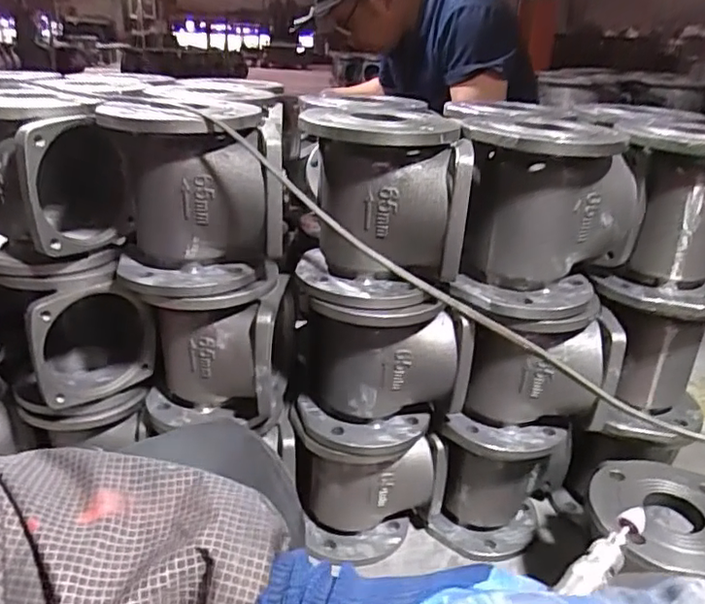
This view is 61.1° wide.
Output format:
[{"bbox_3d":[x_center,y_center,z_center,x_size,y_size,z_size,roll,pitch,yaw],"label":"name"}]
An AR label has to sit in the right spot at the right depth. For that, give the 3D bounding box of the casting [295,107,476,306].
[{"bbox_3d":[0.033,-0.118,0.701,0.182,0.194,0.167,3,26,2],"label":"casting"}]

